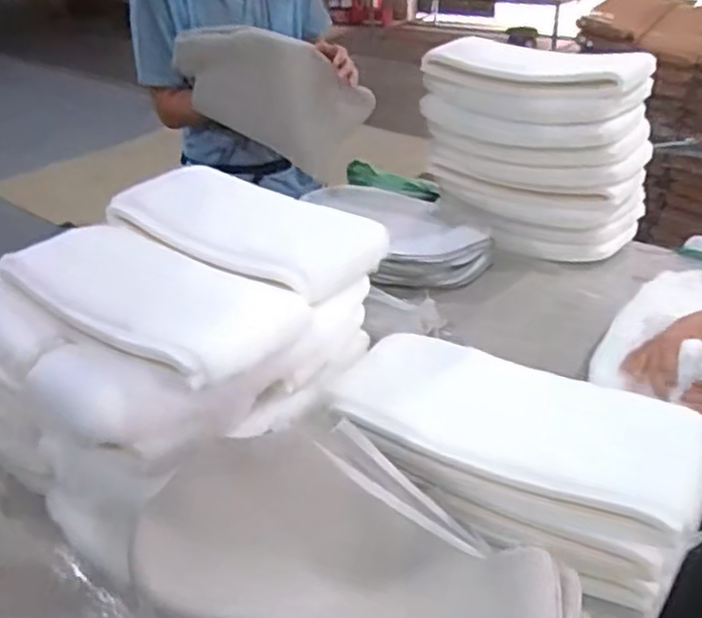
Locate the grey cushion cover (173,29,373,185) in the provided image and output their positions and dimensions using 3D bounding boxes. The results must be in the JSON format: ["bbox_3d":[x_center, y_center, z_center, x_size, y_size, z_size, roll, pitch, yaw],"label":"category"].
[{"bbox_3d":[-0.168,-0.472,1.559,0.429,0.289,0.029,23,53,-29],"label":"grey cushion cover"}]

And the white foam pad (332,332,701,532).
[{"bbox_3d":[0.197,0.142,0.898,0.464,0.063,0.195,13,35,23],"label":"white foam pad"}]

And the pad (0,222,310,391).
[{"bbox_3d":[-0.280,-0.022,0.940,0.442,0.043,0.216,18,37,29],"label":"pad"}]

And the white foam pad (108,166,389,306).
[{"bbox_3d":[-0.183,-0.130,1.083,0.452,0.058,0.206,20,38,31],"label":"white foam pad"}]

